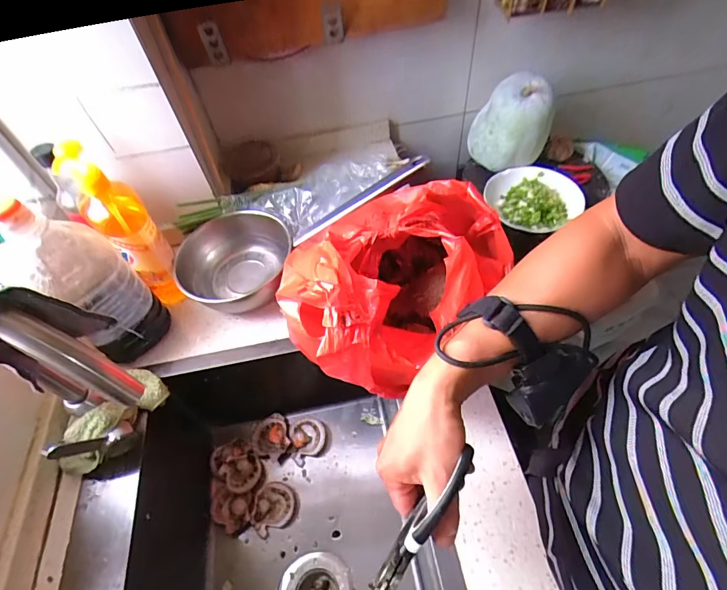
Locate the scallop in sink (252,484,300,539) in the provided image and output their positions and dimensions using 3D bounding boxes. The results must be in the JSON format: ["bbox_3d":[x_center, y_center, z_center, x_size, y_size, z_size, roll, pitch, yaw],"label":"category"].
[{"bbox_3d":[-0.149,0.355,0.676,0.075,0.015,0.071,-3,55,4],"label":"scallop in sink"}]

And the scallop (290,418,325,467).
[{"bbox_3d":[-0.101,0.270,0.743,0.067,0.034,0.080,-12,54,-3],"label":"scallop"}]

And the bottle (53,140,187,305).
[{"bbox_3d":[-0.347,-0.100,0.594,0.068,0.265,0.090,-36,59,-19],"label":"bottle"}]

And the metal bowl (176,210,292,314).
[{"bbox_3d":[-0.203,-0.052,0.661,0.186,0.076,0.166,-33,58,-17],"label":"metal bowl"}]

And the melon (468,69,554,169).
[{"bbox_3d":[0.308,-0.355,0.831,0.122,0.156,0.123,-3,55,4],"label":"melon"}]

